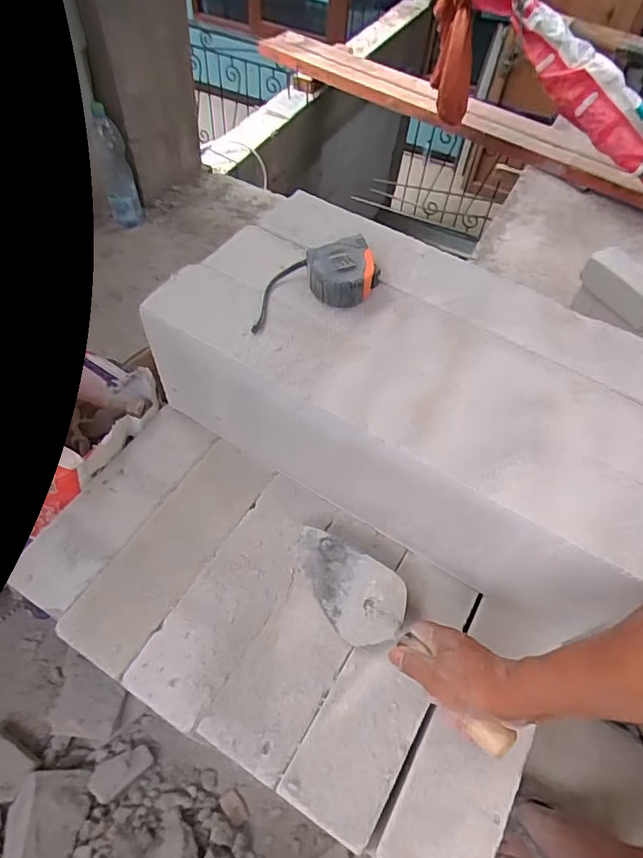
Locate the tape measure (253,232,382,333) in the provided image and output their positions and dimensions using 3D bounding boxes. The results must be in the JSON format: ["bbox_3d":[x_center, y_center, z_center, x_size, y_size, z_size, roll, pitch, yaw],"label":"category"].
[{"bbox_3d":[-0.012,-0.172,0.608,0.156,0.044,0.084,-13,59,-13],"label":"tape measure"}]

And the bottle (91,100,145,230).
[{"bbox_3d":[-0.575,-0.727,1.481,0.092,0.314,0.074,-20,61,-16],"label":"bottle"}]

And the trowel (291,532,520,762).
[{"bbox_3d":[0.078,0.216,0.576,0.084,0.047,0.298,-32,49,-22],"label":"trowel"}]

